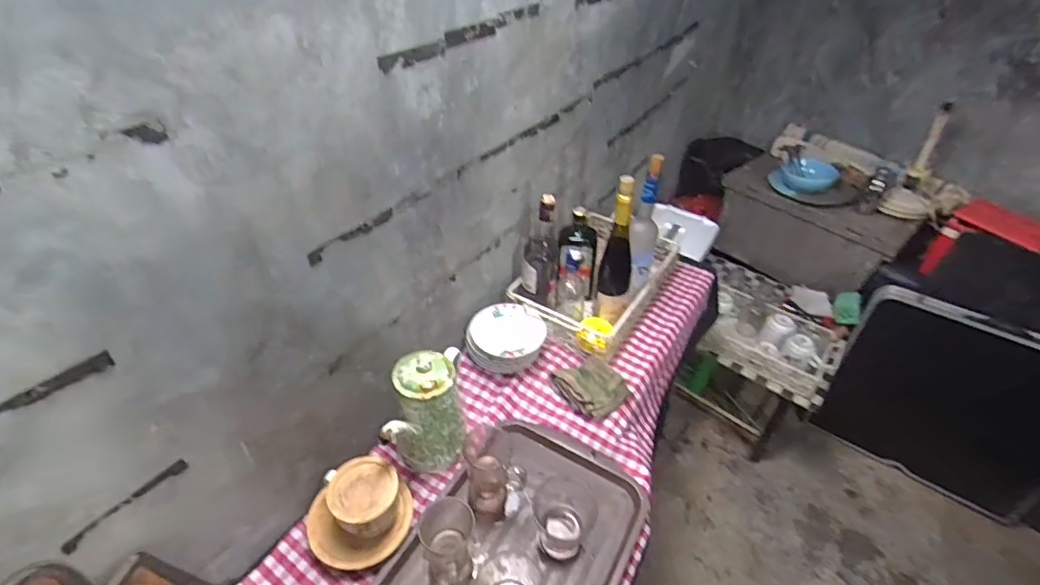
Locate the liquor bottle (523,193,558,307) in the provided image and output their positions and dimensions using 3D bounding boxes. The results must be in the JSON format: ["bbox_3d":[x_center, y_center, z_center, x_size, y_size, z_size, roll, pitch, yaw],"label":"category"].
[{"bbox_3d":[0.041,-0.087,1.012,0.074,0.225,0.064,9,40,7],"label":"liquor bottle"}]

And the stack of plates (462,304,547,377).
[{"bbox_3d":[-0.030,0.101,1.011,0.159,0.078,0.145,10,40,9],"label":"stack of plates"}]

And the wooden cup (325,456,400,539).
[{"bbox_3d":[-0.234,0.309,0.746,0.101,0.064,0.112,-24,47,-28],"label":"wooden cup"}]

